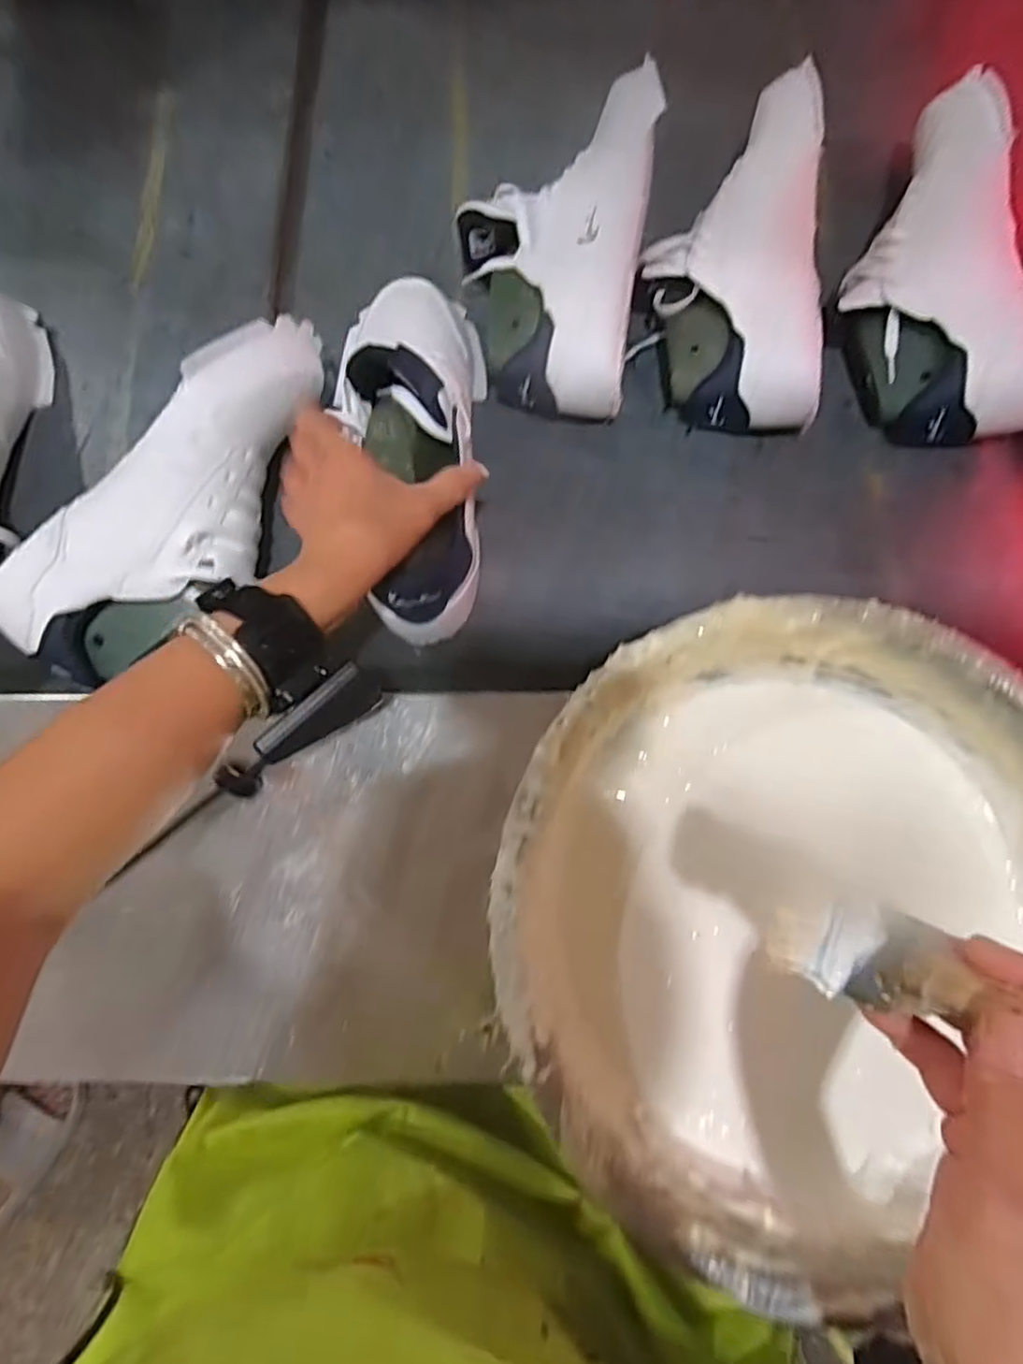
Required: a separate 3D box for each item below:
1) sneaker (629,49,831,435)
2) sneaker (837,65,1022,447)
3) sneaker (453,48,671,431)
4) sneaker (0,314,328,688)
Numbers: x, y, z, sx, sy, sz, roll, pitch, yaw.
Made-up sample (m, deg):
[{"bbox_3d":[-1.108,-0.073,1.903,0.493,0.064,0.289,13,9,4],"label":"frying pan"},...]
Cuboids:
[{"bbox_3d":[0.175,-0.312,0.526,0.135,0.085,0.233,8,87,2],"label":"sneaker"},{"bbox_3d":[0.317,-0.320,0.528,0.106,0.094,0.285,-3,75,-1],"label":"sneaker"},{"bbox_3d":[0.032,-0.340,0.533,0.133,0.095,0.265,8,75,2],"label":"sneaker"},{"bbox_3d":[-0.219,-0.117,0.481,0.112,0.091,0.292,44,79,10],"label":"sneaker"}]

